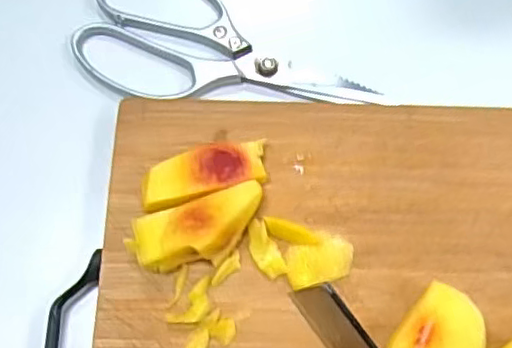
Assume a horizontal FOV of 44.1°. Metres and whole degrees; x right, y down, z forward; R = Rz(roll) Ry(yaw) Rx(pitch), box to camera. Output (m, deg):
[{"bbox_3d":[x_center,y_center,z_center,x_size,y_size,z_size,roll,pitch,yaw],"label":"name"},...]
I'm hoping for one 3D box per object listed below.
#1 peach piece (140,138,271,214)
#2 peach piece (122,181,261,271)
[{"bbox_3d":[-0.028,0.001,0.350,0.069,0.023,0.027,-17,75,-5],"label":"peach piece"},{"bbox_3d":[-0.031,0.030,0.338,0.073,0.024,0.032,-18,75,-5],"label":"peach piece"}]

